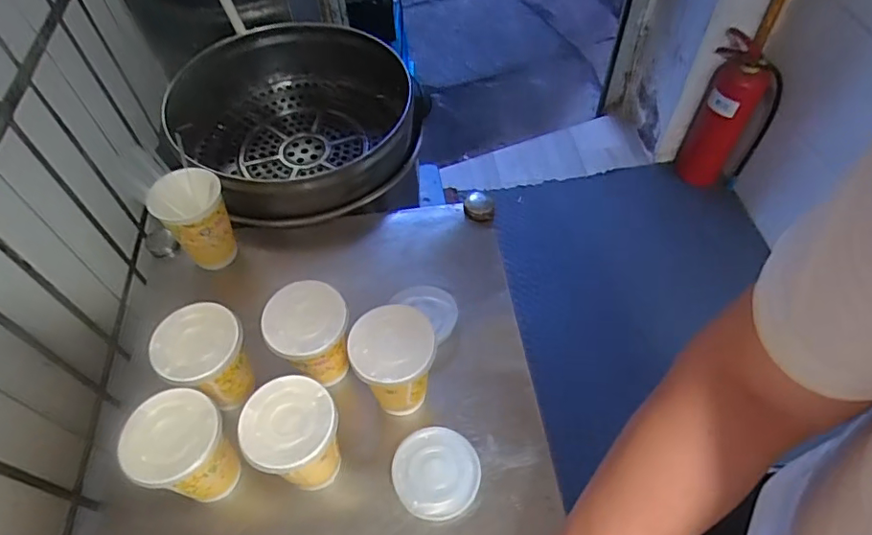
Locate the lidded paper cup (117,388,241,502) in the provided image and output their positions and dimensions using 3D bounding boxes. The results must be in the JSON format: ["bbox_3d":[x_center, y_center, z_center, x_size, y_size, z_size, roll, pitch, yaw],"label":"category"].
[{"bbox_3d":[-0.217,0.163,0.480,0.073,0.095,0.076,-1,54,1],"label":"lidded paper cup"}]

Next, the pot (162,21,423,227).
[{"bbox_3d":[-0.209,-0.206,0.785,0.331,0.115,0.331,-1,54,1],"label":"pot"}]

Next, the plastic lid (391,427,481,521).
[{"bbox_3d":[0.000,0.194,0.514,0.079,0.018,0.077,-1,54,1],"label":"plastic lid"}]

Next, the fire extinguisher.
[{"bbox_3d":[0.875,-0.422,1.638,0.202,0.489,0.174,29,60,21],"label":"fire extinguisher"}]

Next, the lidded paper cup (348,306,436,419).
[{"bbox_3d":[-0.037,0.101,0.529,0.074,0.118,0.081,-1,54,1],"label":"lidded paper cup"}]

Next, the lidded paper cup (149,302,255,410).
[{"bbox_3d":[-0.217,0.092,0.528,0.076,0.095,0.077,-1,54,1],"label":"lidded paper cup"}]

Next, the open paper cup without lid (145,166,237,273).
[{"bbox_3d":[-0.275,-0.053,0.633,0.074,0.097,0.073,-26,57,-16],"label":"open paper cup without lid"}]

